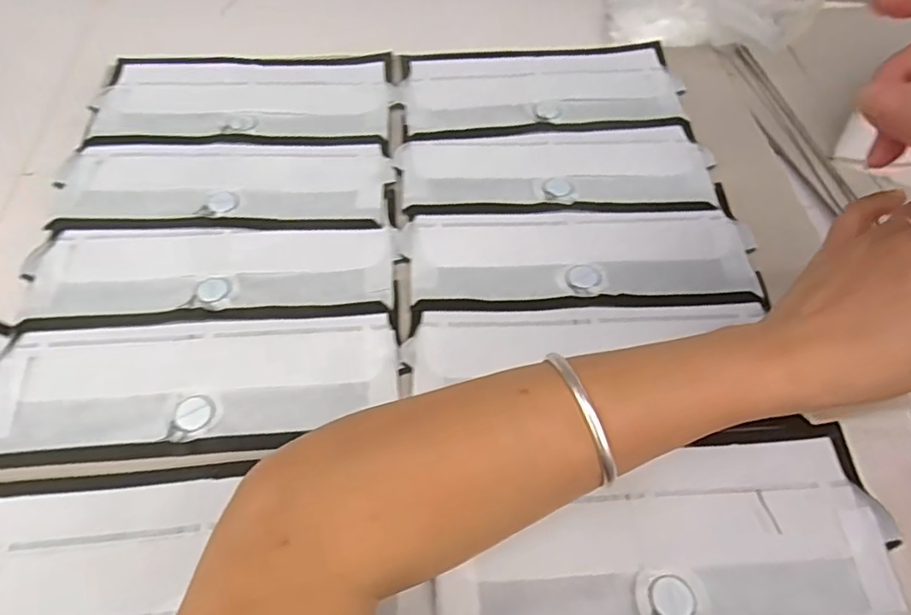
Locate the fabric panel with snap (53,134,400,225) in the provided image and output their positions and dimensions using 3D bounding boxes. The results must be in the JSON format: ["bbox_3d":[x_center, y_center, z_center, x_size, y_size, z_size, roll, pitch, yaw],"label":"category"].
[{"bbox_3d":[-0.167,-0.100,0.438,0.235,0.004,0.085,-2,59,-4],"label":"fabric panel with snap"}]

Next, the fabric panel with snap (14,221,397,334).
[{"bbox_3d":[-0.160,-0.026,0.394,0.235,0.007,0.083,0,59,-3],"label":"fabric panel with snap"}]

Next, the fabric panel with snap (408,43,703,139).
[{"bbox_3d":[0.076,-0.185,0.505,0.232,0.007,0.114,-1,58,-2],"label":"fabric panel with snap"}]

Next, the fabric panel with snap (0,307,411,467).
[{"bbox_3d":[-0.151,0.041,0.348,0.232,0.004,0.090,-4,59,-5],"label":"fabric panel with snap"}]

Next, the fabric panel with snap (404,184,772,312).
[{"bbox_3d":[0.087,-0.040,0.410,0.235,0.010,0.093,-2,59,-4],"label":"fabric panel with snap"}]

